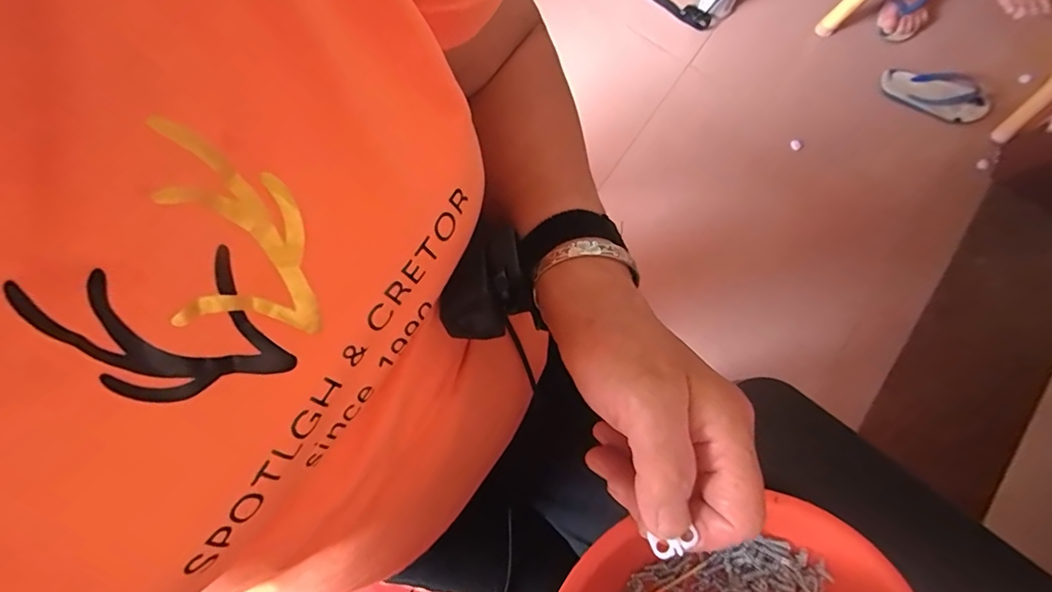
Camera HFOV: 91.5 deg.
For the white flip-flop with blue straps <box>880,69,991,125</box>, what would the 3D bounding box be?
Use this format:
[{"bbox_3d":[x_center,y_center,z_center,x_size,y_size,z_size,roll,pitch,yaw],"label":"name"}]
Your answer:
[{"bbox_3d":[0.953,-0.477,1.191,0.237,0.034,0.111,24,80,3],"label":"white flip-flop with blue straps"}]

